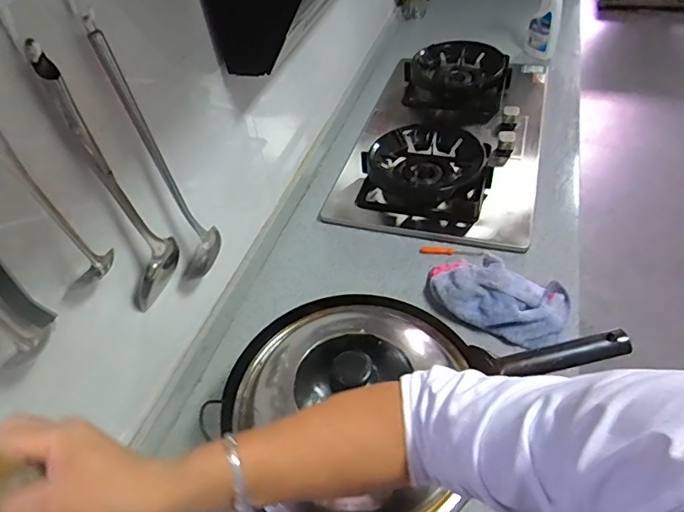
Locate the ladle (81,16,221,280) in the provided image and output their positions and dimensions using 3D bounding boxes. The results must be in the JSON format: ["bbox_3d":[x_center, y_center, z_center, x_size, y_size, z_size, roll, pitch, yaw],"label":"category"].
[{"bbox_3d":[-0.226,-0.109,0.619,0.060,0.355,0.060,-11,47,-3],"label":"ladle"}]

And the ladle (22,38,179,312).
[{"bbox_3d":[-0.276,-0.075,0.580,0.079,0.353,0.071,-26,49,-17],"label":"ladle"}]

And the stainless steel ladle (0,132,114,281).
[{"bbox_3d":[-0.286,-0.056,0.463,0.049,0.220,0.037,-35,52,-23],"label":"stainless steel ladle"}]

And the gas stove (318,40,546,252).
[{"bbox_3d":[0.249,-0.322,1.178,0.446,0.127,0.719,10,49,16],"label":"gas stove"}]

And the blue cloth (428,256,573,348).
[{"bbox_3d":[0.262,0.060,0.819,0.236,0.062,0.130,17,52,22],"label":"blue cloth"}]

